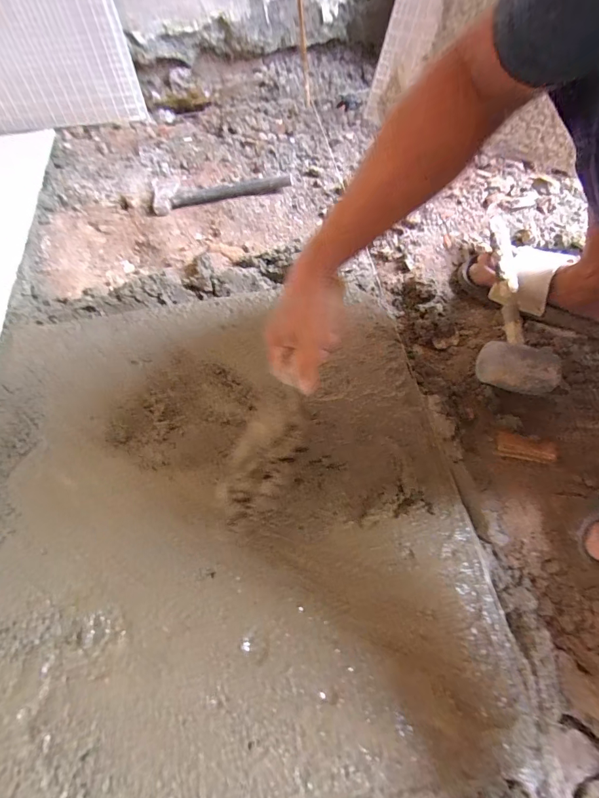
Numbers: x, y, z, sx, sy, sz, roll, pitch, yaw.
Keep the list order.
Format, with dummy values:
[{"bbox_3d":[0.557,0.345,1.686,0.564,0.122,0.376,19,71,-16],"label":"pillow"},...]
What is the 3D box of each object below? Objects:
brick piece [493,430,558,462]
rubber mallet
[{"bbox_3d":[0.286,0.061,0.471,0.068,0.008,0.033,14,63,11],"label":"brick piece"},{"bbox_3d":[0.314,-0.138,0.549,0.104,0.059,0.298,13,63,10],"label":"rubber mallet"}]

